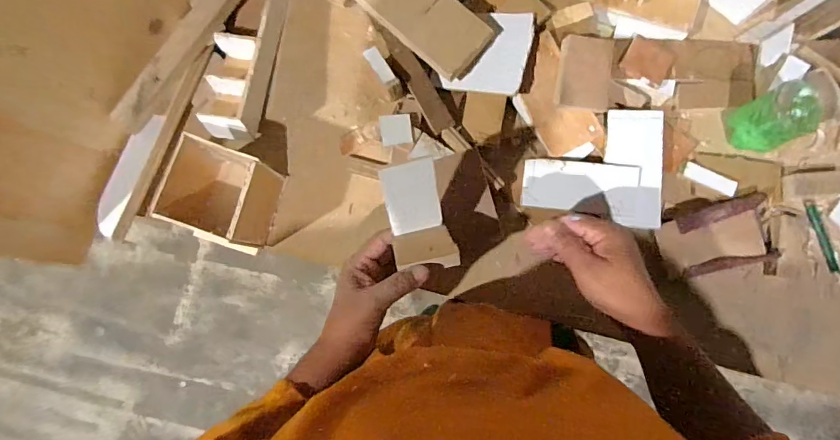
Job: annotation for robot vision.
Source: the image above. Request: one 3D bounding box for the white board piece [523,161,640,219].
[{"bbox_3d":[0.177,-0.037,0.482,0.120,0.009,0.056,8,86,9],"label":"white board piece"}]

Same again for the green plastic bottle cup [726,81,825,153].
[{"bbox_3d":[0.384,-0.109,0.466,0.076,0.070,0.059,-26,81,-1],"label":"green plastic bottle cup"}]

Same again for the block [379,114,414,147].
[{"bbox_3d":[-0.027,-0.105,0.502,0.036,0.009,0.033,-7,82,3],"label":"block"}]

